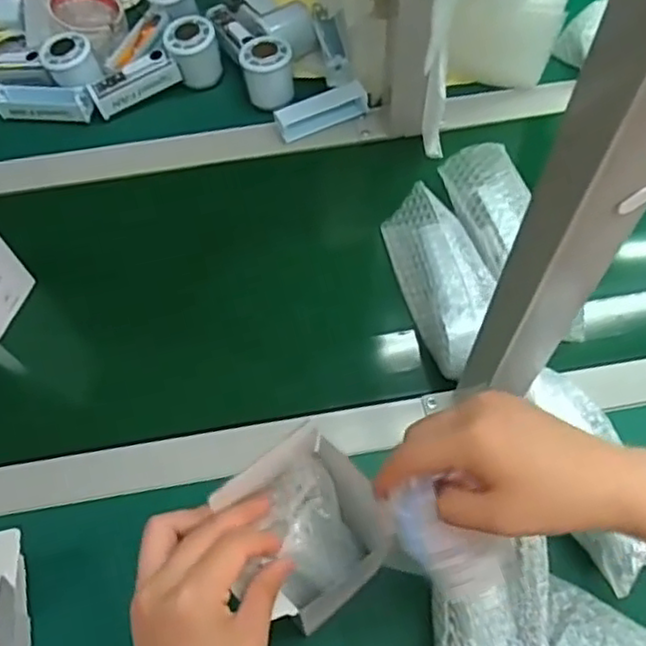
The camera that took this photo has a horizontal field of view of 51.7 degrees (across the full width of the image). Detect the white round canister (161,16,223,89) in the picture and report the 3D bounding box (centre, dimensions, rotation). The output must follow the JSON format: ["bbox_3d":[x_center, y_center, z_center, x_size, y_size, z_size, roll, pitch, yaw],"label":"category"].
[{"bbox_3d":[-0.147,-0.308,0.760,0.059,0.056,0.055,-15,65,-7],"label":"white round canister"}]

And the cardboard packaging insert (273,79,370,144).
[{"bbox_3d":[-0.001,-0.231,0.734,0.103,0.034,0.027,-22,66,-9],"label":"cardboard packaging insert"}]

